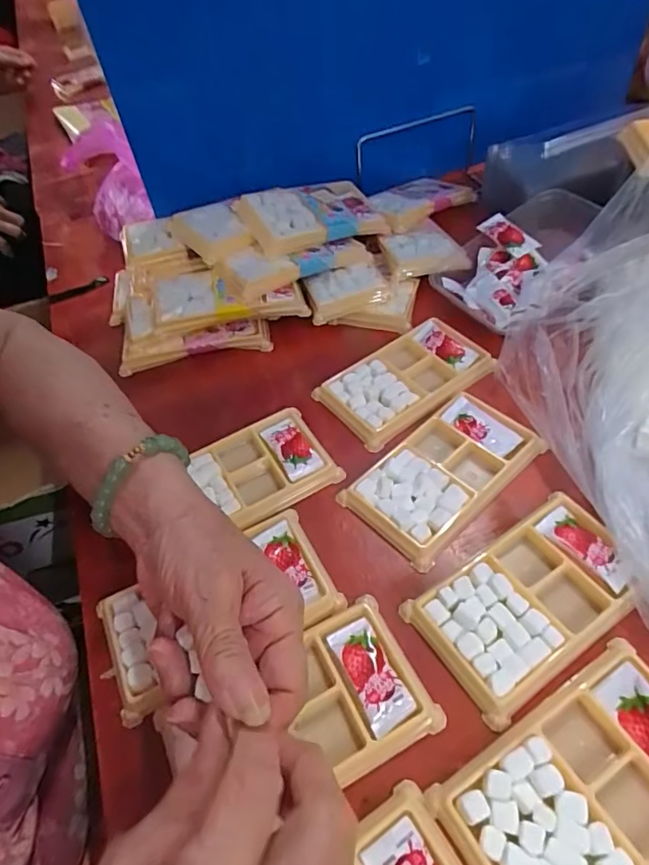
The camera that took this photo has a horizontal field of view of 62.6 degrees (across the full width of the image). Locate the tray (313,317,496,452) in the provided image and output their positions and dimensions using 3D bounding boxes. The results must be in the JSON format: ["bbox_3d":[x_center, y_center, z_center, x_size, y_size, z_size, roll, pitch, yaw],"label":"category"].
[{"bbox_3d":[0.066,-0.044,0.438,0.130,0.014,0.078,-31,55,-17],"label":"tray"}]

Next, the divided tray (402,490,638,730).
[{"bbox_3d":[0.123,0.099,0.318,0.131,0.024,0.073,-30,55,-17],"label":"divided tray"}]

